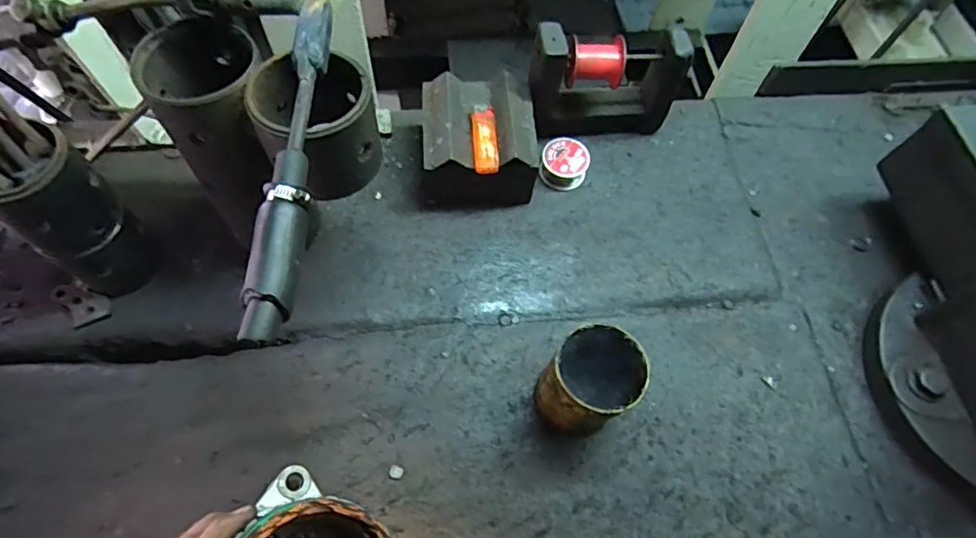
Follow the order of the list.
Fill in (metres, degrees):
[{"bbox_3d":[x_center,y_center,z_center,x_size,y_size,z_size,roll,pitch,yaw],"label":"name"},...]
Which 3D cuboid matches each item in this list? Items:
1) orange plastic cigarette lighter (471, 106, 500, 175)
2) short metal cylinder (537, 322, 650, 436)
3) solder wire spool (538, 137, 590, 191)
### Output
[{"bbox_3d":[-0.003,-0.135,0.569,0.026,0.009,0.078,-2,62,-4],"label":"orange plastic cigarette lighter"},{"bbox_3d":[0.086,0.104,0.481,0.077,0.114,0.070,1,64,-2],"label":"short metal cylinder"},{"bbox_3d":[0.090,-0.124,0.640,0.054,0.035,0.047,11,64,4],"label":"solder wire spool"}]

